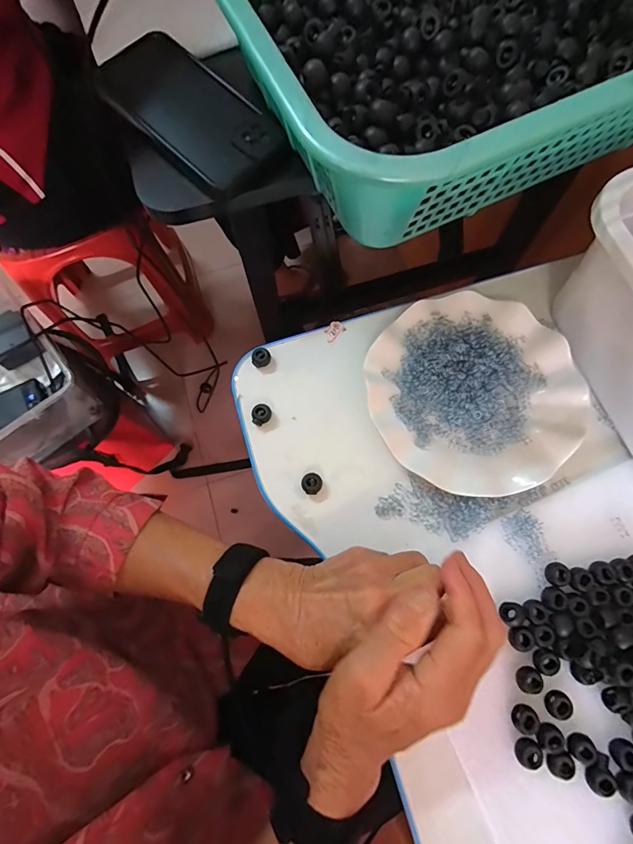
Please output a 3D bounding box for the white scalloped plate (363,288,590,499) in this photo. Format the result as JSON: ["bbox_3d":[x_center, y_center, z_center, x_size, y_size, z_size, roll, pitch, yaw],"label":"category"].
[{"bbox_3d":[0.138,-0.028,0.360,0.177,0.025,0.176,0,74,1],"label":"white scalloped plate"}]

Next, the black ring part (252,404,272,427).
[{"bbox_3d":[-0.050,-0.007,0.365,0.019,0.009,0.016,-35,76,-8],"label":"black ring part"}]

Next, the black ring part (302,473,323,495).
[{"bbox_3d":[-0.004,0.054,0.348,0.017,0.012,0.018,0,74,1],"label":"black ring part"}]

